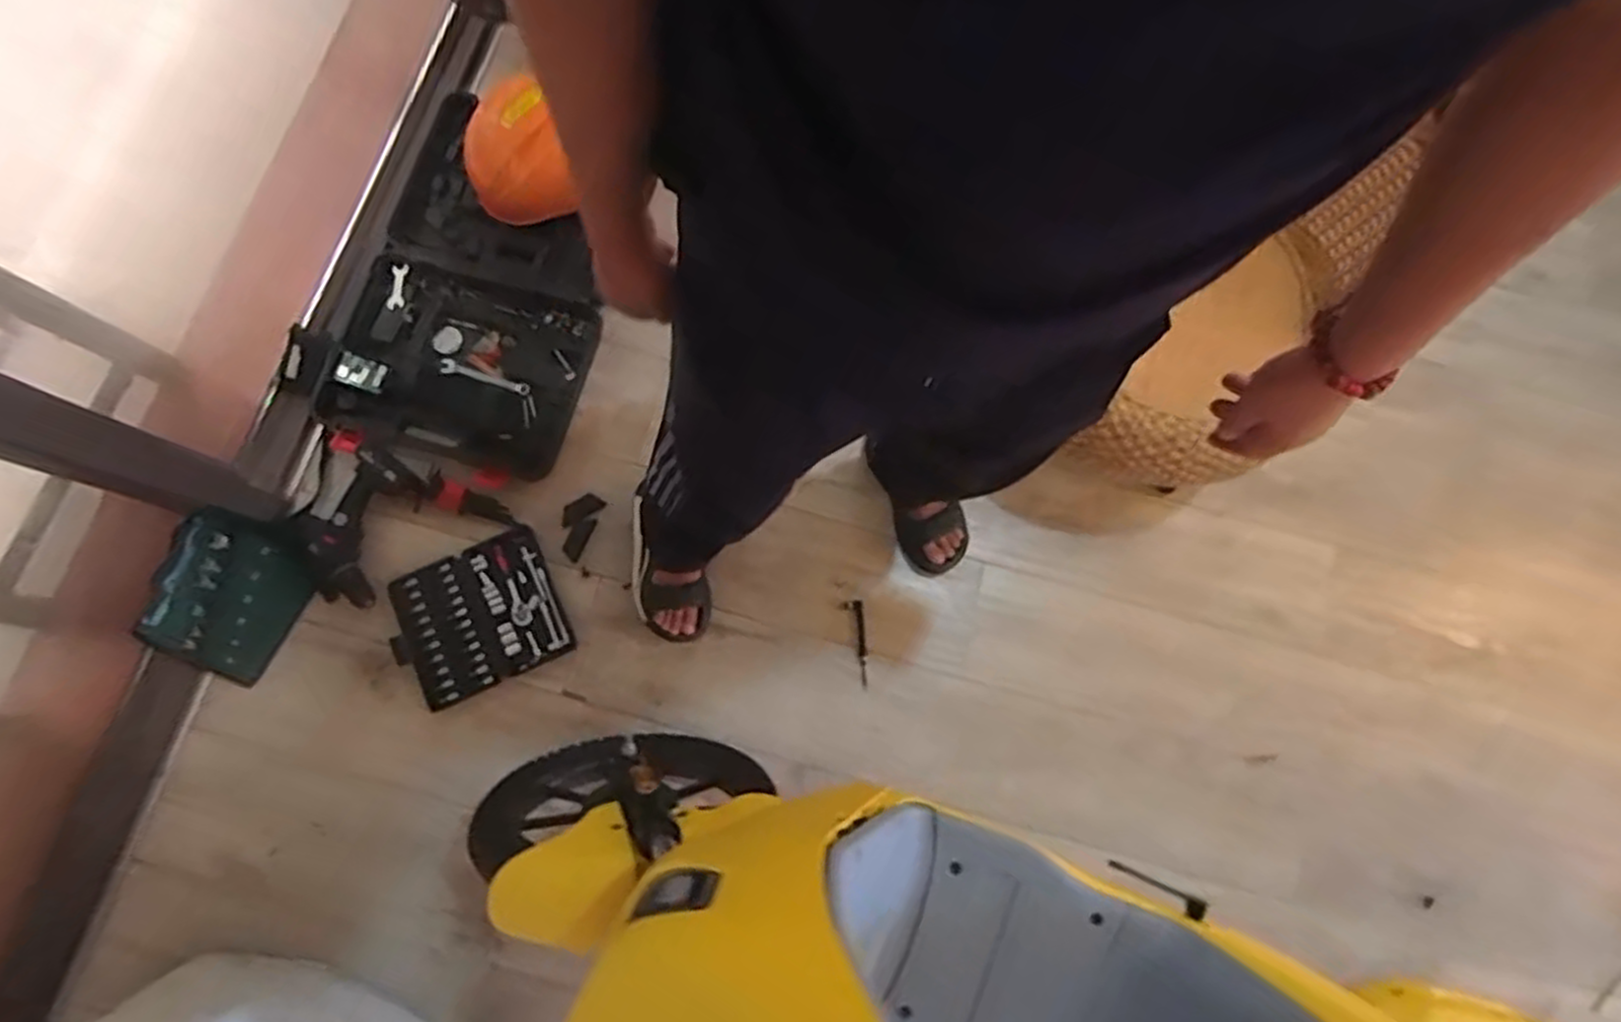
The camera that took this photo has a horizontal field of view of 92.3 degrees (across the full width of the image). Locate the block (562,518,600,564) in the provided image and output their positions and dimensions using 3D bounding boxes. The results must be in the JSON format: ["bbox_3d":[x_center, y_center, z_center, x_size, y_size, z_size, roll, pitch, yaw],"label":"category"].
[{"bbox_3d":[-0.398,0.047,1.339,0.034,0.011,0.079,25,77,1],"label":"block"}]

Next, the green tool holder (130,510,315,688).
[{"bbox_3d":[-0.936,0.133,1.253,0.203,0.031,0.232,32,70,-27],"label":"green tool holder"}]

